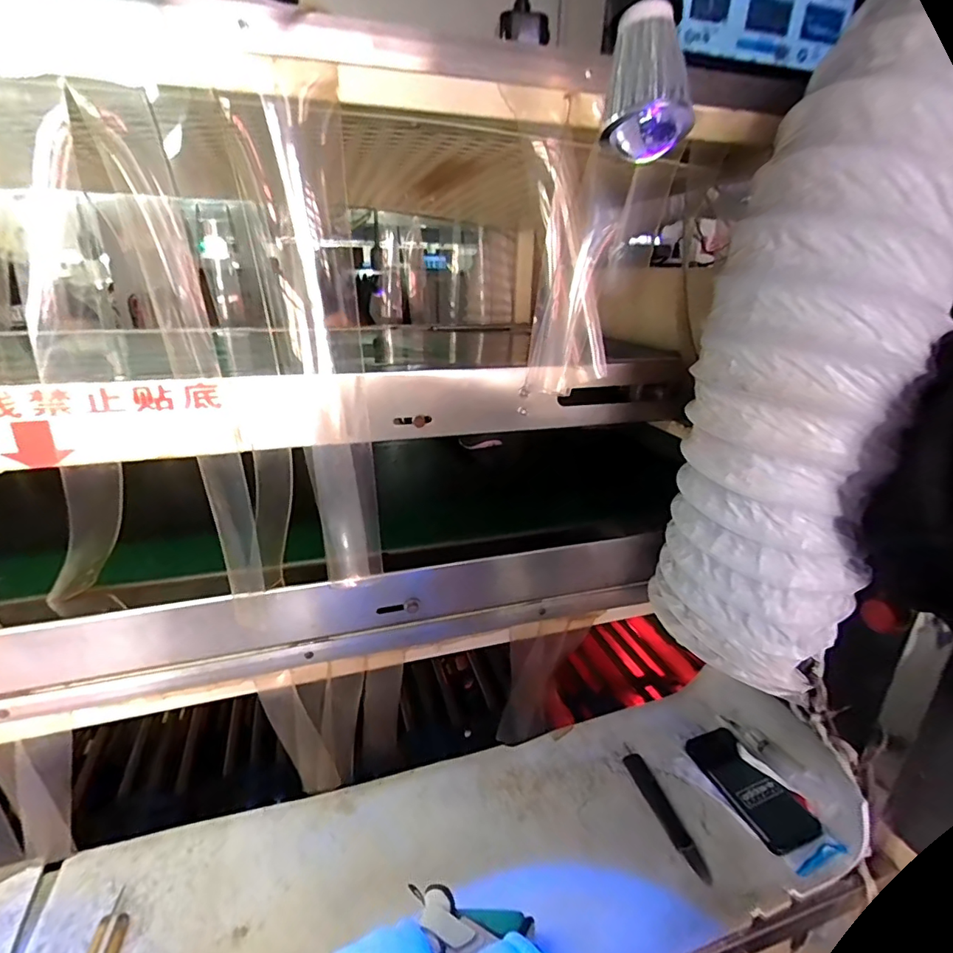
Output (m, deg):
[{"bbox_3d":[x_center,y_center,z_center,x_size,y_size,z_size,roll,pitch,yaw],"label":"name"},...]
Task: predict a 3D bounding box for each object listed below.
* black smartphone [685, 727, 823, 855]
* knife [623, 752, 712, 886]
[{"bbox_3d":[0.367,0.415,0.696,0.076,0.019,0.167,-8,24,-21],"label":"black smartphone"},{"bbox_3d":[0.252,0.444,0.680,0.030,0.009,0.169,-5,23,-16],"label":"knife"}]

